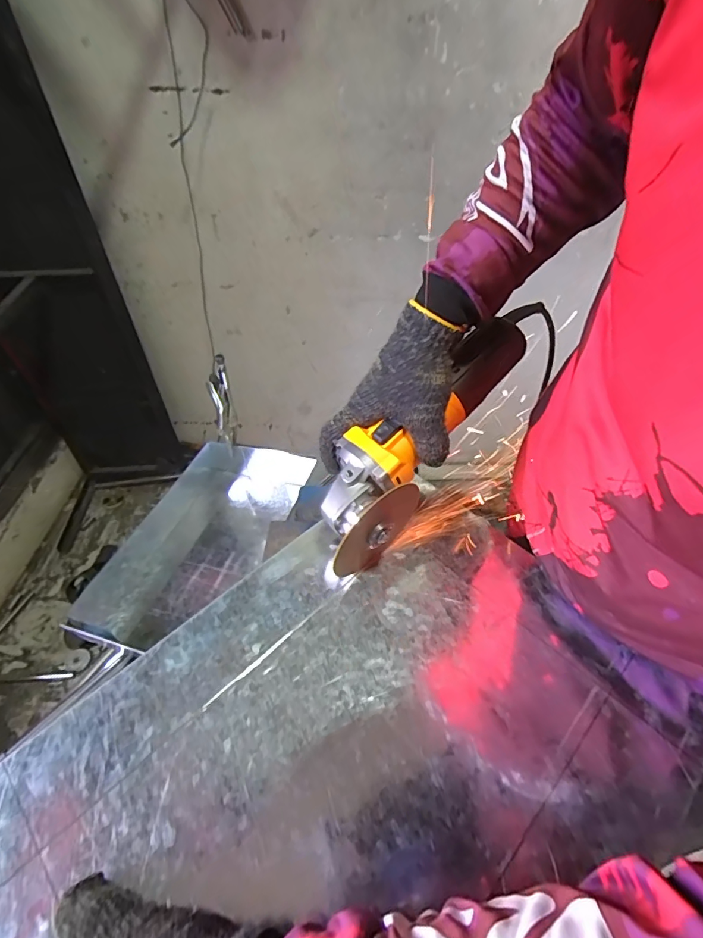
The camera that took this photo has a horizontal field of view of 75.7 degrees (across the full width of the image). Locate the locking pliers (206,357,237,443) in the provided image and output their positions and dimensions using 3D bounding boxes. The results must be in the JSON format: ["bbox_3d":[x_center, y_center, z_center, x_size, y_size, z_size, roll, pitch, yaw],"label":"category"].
[{"bbox_3d":[-0.208,-0.100,0.738,0.040,0.169,0.055,-14,46,-10],"label":"locking pliers"}]

